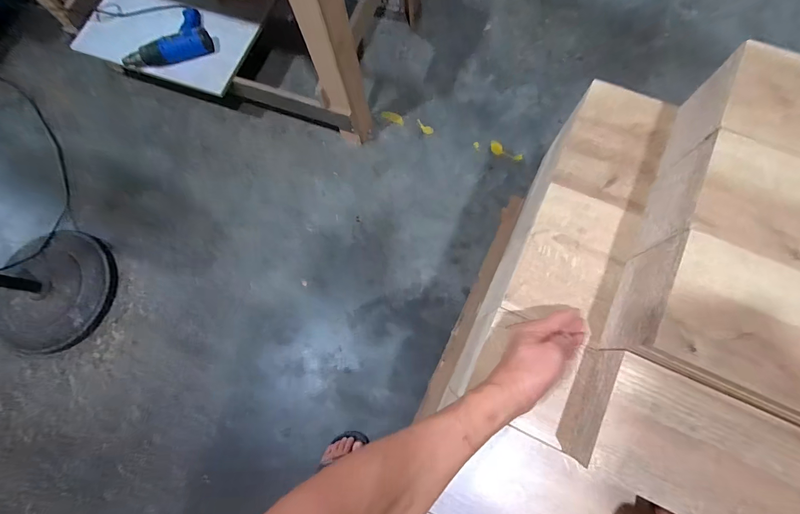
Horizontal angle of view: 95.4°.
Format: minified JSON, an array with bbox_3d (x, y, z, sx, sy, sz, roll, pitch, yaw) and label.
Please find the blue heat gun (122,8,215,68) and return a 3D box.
[{"bbox_3d":[-0.752,-0.696,1.172,0.279,0.067,0.187,-33,76,-4],"label":"blue heat gun"}]

